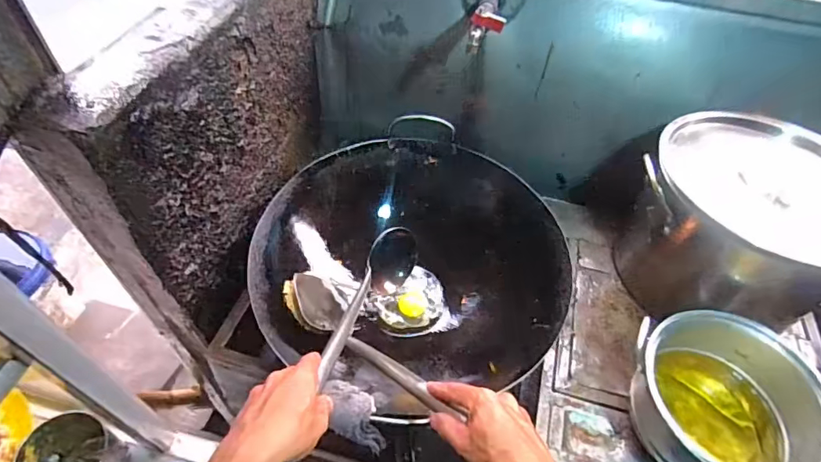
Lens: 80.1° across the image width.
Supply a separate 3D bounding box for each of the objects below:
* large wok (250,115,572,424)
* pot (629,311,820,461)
[{"bbox_3d":[0.000,0.053,0.765,0.436,0.163,0.441,2,51,-2],"label":"large wok"},{"bbox_3d":[0.392,0.227,0.629,0.200,0.155,0.219,2,51,-2],"label":"pot"}]

